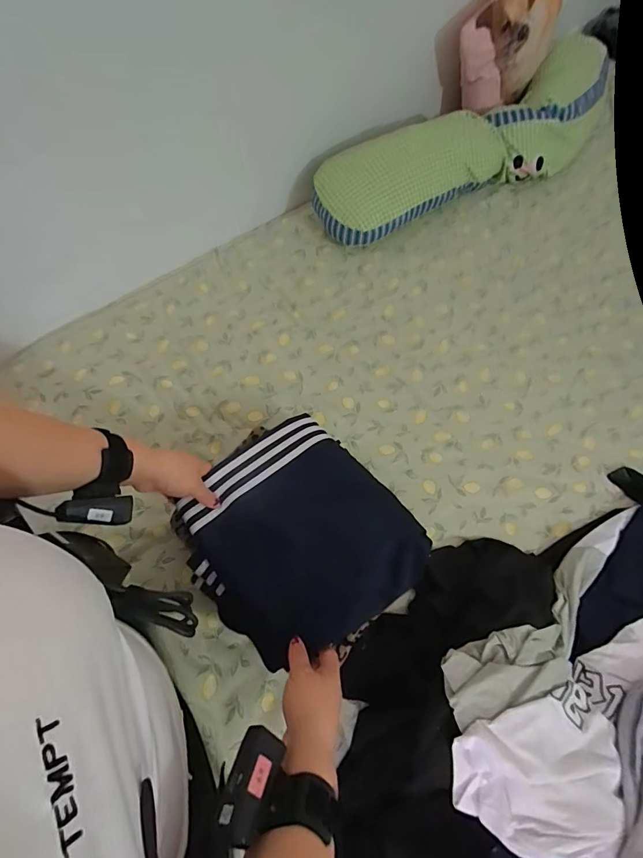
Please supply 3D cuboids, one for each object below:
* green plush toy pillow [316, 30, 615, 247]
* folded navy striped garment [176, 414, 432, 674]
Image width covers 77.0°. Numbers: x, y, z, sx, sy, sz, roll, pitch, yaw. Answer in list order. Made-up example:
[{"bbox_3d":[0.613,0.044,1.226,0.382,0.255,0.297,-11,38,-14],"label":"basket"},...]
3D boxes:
[{"bbox_3d":[0.346,-0.623,0.905,0.772,0.140,0.235,-33,71,-14],"label":"green plush toy pillow"},{"bbox_3d":[-0.036,0.140,0.540,0.262,0.101,0.278,-36,72,-15],"label":"folded navy striped garment"}]

